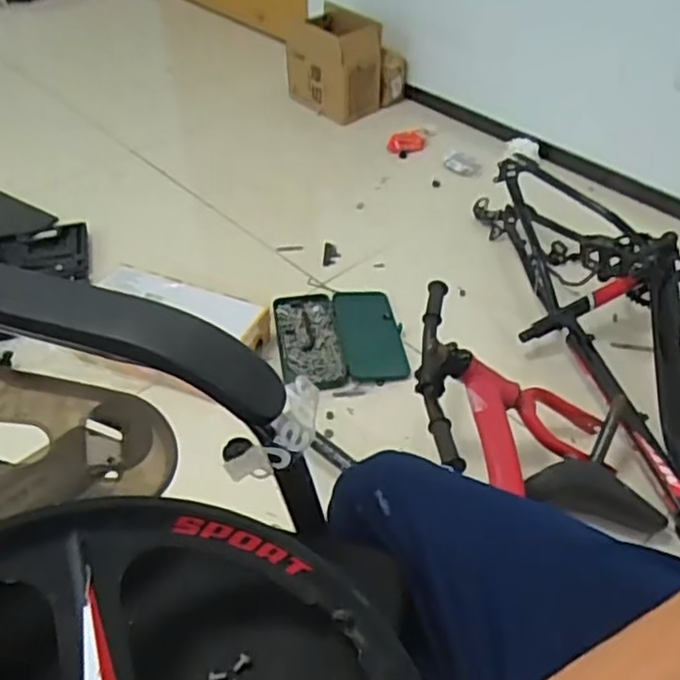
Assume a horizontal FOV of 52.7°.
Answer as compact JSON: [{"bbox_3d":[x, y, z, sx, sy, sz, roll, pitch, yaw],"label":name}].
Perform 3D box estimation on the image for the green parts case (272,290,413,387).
[{"bbox_3d":[0.001,-0.001,1.373,0.244,0.044,0.255,-7,44,-8],"label":"green parts case"}]

